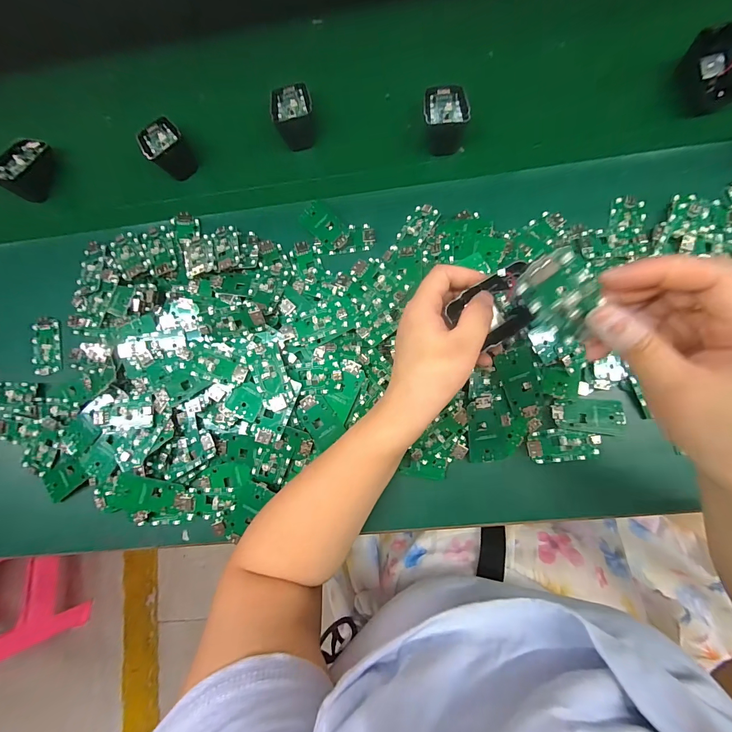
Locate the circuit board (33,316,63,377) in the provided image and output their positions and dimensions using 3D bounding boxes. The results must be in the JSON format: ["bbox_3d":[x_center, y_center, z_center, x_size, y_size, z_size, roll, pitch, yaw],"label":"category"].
[{"bbox_3d":[-0.353,-0.023,0.375,0.029,0.005,0.064,-8,82,4],"label":"circuit board"}]

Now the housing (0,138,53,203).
[{"bbox_3d":[-0.404,-0.236,0.404,0.049,0.040,0.072,19,85,7],"label":"housing"}]

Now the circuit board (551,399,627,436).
[{"bbox_3d":[0.205,0.046,0.313,0.059,0.006,0.030,2,83,5],"label":"circuit board"}]

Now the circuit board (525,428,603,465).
[{"bbox_3d":[0.182,0.074,0.315,0.063,0.005,0.029,-6,83,4],"label":"circuit board"}]

